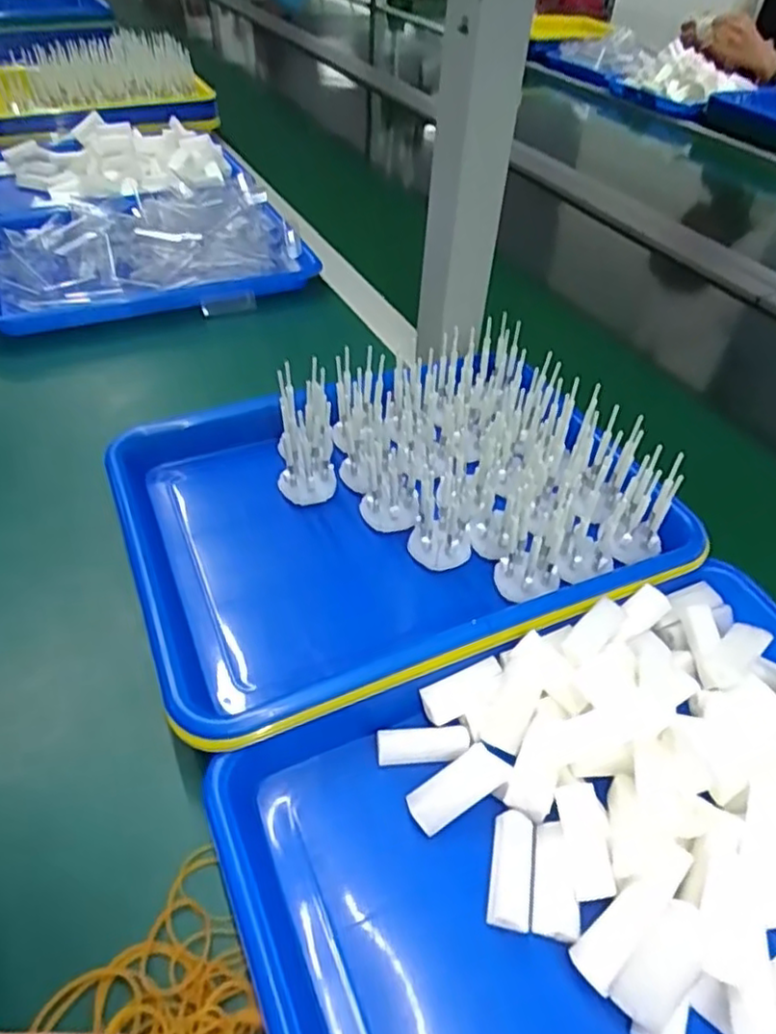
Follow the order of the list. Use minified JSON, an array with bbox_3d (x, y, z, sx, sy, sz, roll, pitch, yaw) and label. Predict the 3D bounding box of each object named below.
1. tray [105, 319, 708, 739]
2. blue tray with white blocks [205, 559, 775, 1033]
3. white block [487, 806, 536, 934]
[{"bbox_3d":[0.009,-0.015,0.423,0.336,0.070,0.242,-15,48,-19],"label":"tray"},{"bbox_3d":[0.109,0.153,0.292,0.329,0.043,0.236,-16,48,-19],"label":"blue tray with white blocks"},{"bbox_3d":[0.056,0.158,0.296,0.017,0.009,0.047,10,45,5],"label":"white block"}]

